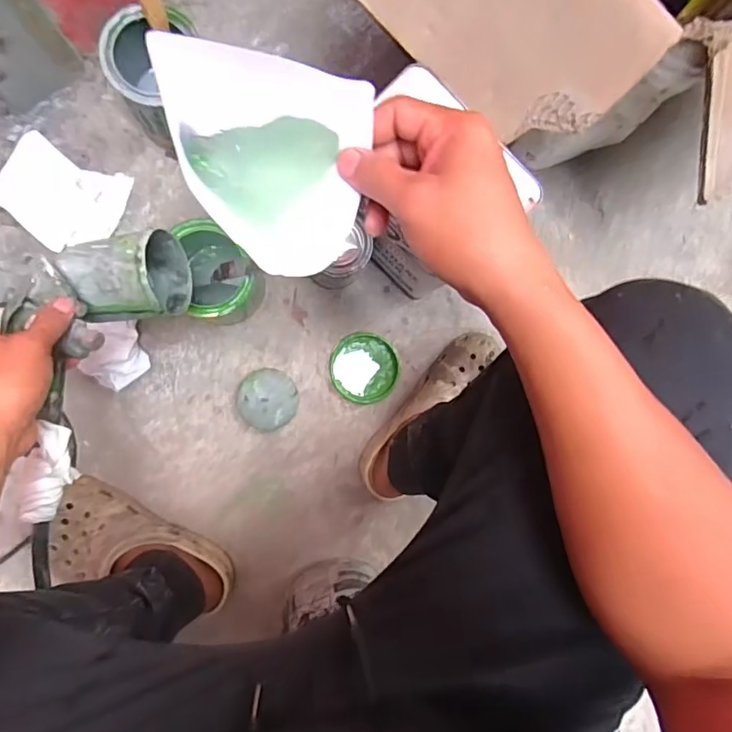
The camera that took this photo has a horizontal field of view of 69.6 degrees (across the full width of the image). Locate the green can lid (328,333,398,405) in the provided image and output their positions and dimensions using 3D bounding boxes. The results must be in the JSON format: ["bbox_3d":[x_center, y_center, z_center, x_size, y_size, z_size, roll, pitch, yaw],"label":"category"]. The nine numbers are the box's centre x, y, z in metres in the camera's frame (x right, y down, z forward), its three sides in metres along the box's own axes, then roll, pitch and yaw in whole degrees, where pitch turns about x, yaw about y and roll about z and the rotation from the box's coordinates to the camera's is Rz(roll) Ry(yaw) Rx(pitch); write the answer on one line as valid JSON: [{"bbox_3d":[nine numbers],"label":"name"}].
[{"bbox_3d":[-0.001,0.003,0.707,0.090,0.008,0.093,0,90,-7],"label":"green can lid"}]

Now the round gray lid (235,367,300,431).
[{"bbox_3d":[-0.128,0.045,0.688,0.076,0.020,0.080,0,90,-7],"label":"round gray lid"}]

